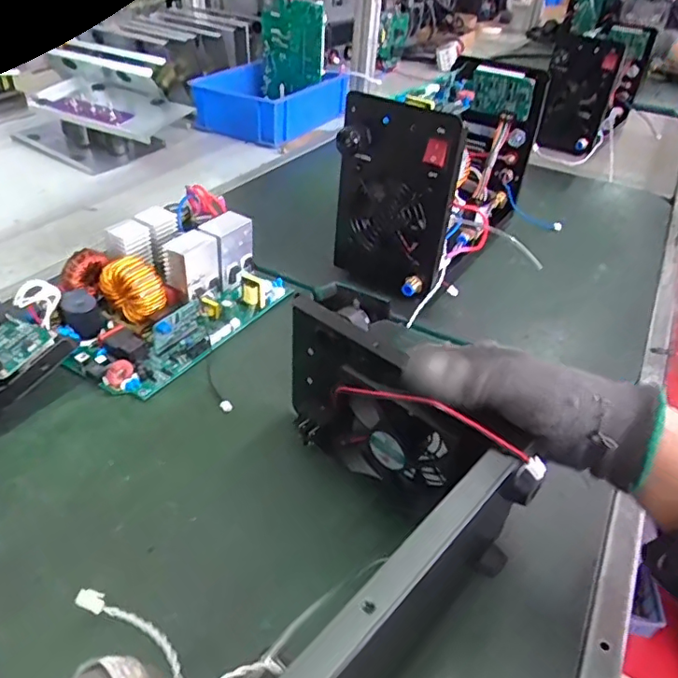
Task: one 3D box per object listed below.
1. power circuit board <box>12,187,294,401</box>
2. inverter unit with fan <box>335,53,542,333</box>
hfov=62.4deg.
[{"bbox_3d":[-0.172,-0.060,0.570,0.158,0.079,0.247,22,40,21],"label":"power circuit board"},{"bbox_3d":[0.129,-0.204,0.684,0.129,0.195,0.330,23,40,22],"label":"inverter unit with fan"}]

